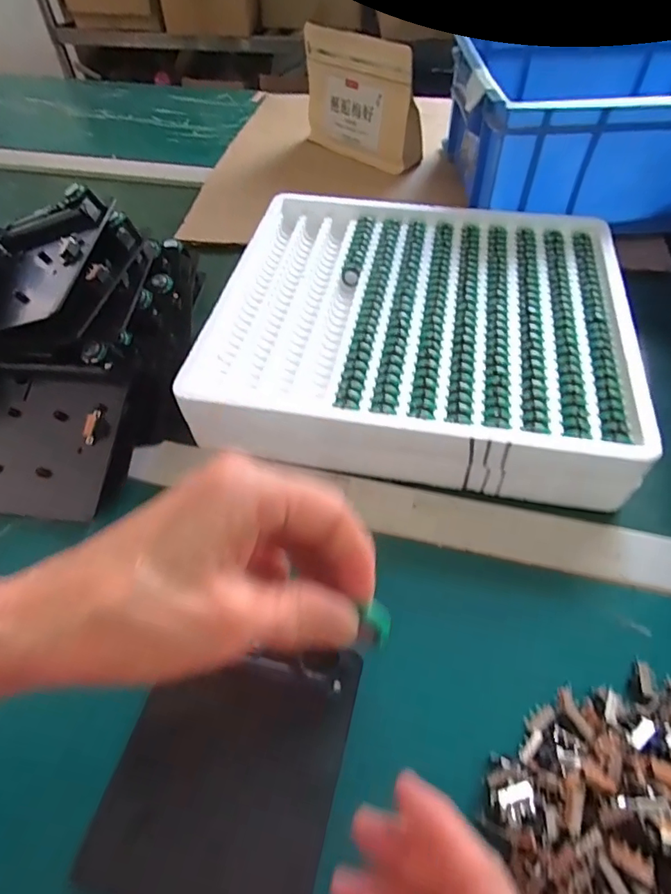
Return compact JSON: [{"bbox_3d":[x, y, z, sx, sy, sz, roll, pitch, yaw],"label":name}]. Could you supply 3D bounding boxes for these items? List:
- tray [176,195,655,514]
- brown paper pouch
[{"bbox_3d":[0.071,-0.107,0.425,0.318,0.062,0.305,7,52,10],"label":"tray"},{"bbox_3d":[0.035,-0.424,0.629,0.050,0.104,0.176,-36,60,-22],"label":"brown paper pouch"}]

